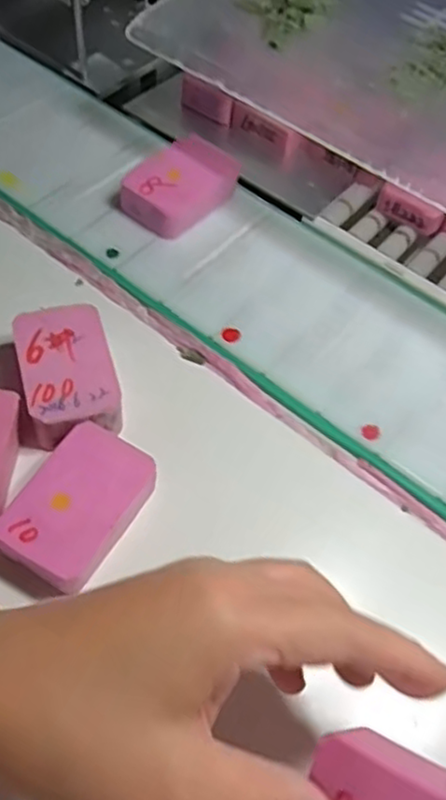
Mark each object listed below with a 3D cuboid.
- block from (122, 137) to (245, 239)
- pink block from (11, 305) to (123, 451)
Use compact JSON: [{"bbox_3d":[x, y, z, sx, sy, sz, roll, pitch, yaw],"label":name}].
[{"bbox_3d":[-0.026,-0.139,0.431,0.042,0.030,0.068,41,64,18],"label":"block"},{"bbox_3d":[-0.082,-0.010,0.351,0.050,0.031,0.069,-11,61,-11],"label":"pink block"}]

